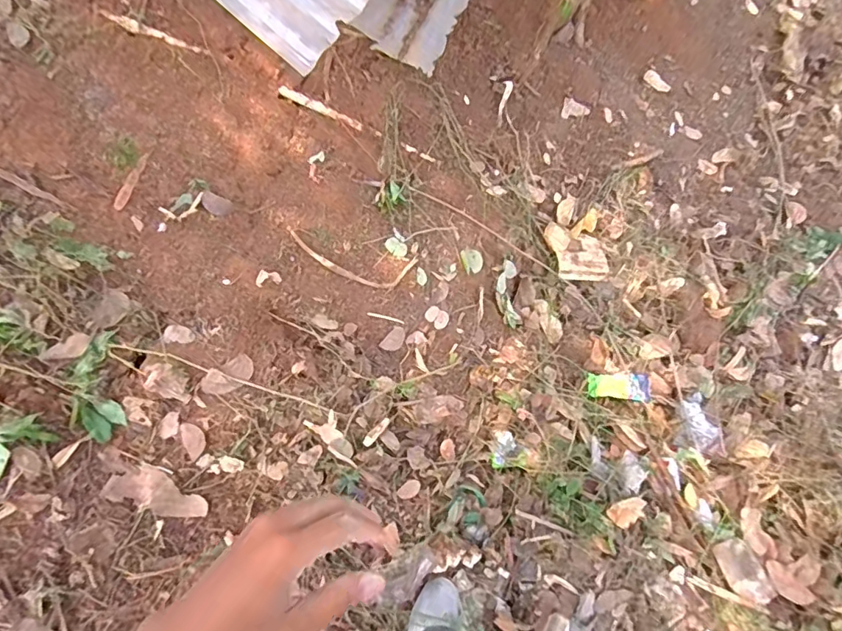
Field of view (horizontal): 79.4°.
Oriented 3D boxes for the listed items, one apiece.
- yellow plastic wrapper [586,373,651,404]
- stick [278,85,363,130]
[{"bbox_3d":[0.539,0.191,1.367,0.177,0.046,0.081,3,64,-1],"label":"yellow plastic wrapper"},{"bbox_3d":[-0.247,-0.519,1.267,0.214,0.017,0.022,17,61,-26],"label":"stick"}]

